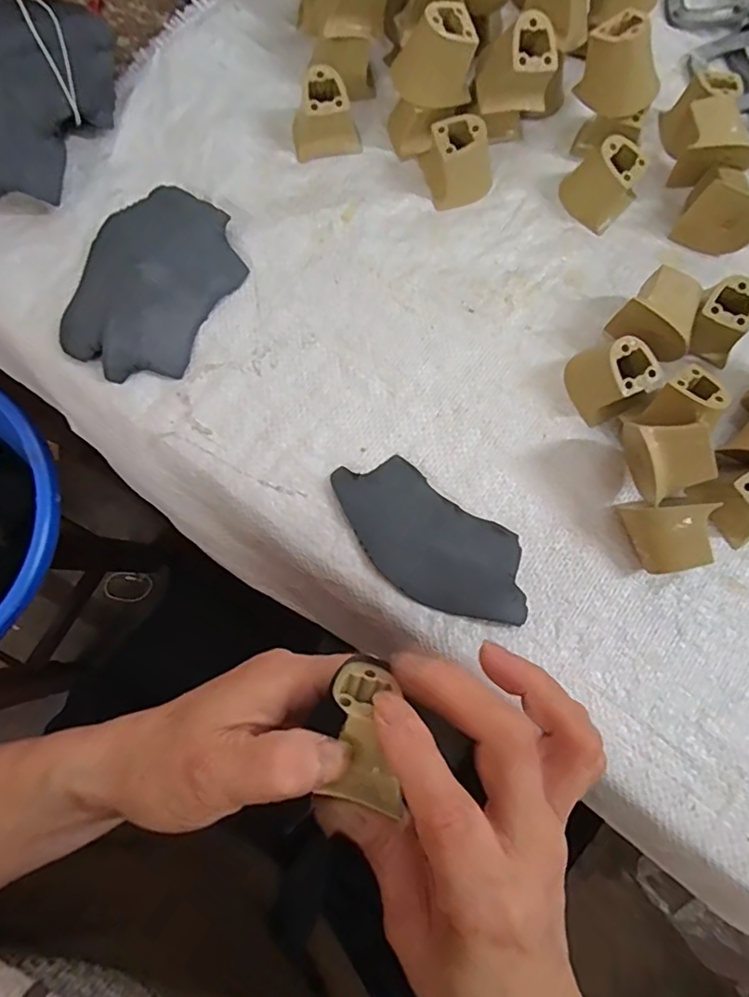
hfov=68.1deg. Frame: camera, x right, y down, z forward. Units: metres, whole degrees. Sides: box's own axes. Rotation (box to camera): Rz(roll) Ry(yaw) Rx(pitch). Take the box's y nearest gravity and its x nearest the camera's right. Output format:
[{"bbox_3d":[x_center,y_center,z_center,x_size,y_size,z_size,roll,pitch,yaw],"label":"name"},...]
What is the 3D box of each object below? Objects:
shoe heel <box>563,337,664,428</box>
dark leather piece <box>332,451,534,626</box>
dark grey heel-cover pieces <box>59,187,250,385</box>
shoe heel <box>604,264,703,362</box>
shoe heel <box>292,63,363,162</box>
[{"bbox_3d":[0.137,-0.074,0.326,0.036,0.038,0.043,-30,79,-9],"label":"shoe heel"},{"bbox_3d":[0.031,0.024,0.313,0.125,0.008,0.060,35,80,7],"label":"dark leather piece"},{"bbox_3d":[-0.135,-0.132,0.339,0.083,0.018,0.124,26,77,4],"label":"dark grey heel-cover pieces"},{"bbox_3d":[0.171,-0.107,0.336,0.043,0.038,0.040,36,78,7],"label":"shoe heel"},{"bbox_3d":[-0.033,-0.249,0.359,0.043,0.037,0.035,-17,78,-6],"label":"shoe heel"}]

